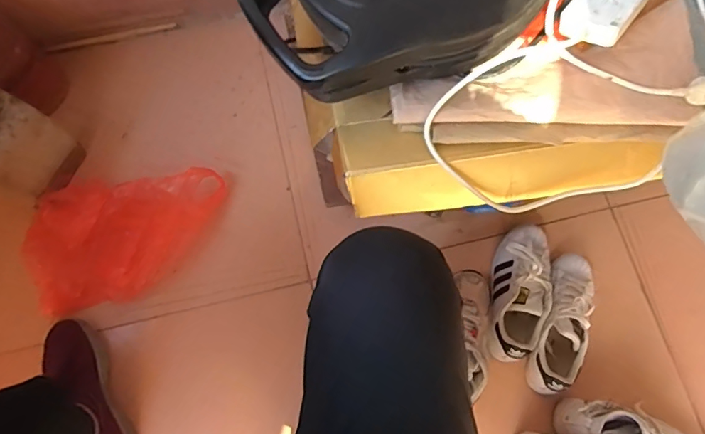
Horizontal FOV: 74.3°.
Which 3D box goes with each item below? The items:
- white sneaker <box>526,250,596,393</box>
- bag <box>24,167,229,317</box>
[{"bbox_3d":[0.370,0.180,0.811,0.087,0.090,0.255,21,75,5],"label":"white sneaker"},{"bbox_3d":[-0.416,0.030,0.870,0.370,0.071,0.234,-12,75,-4],"label":"bag"}]

